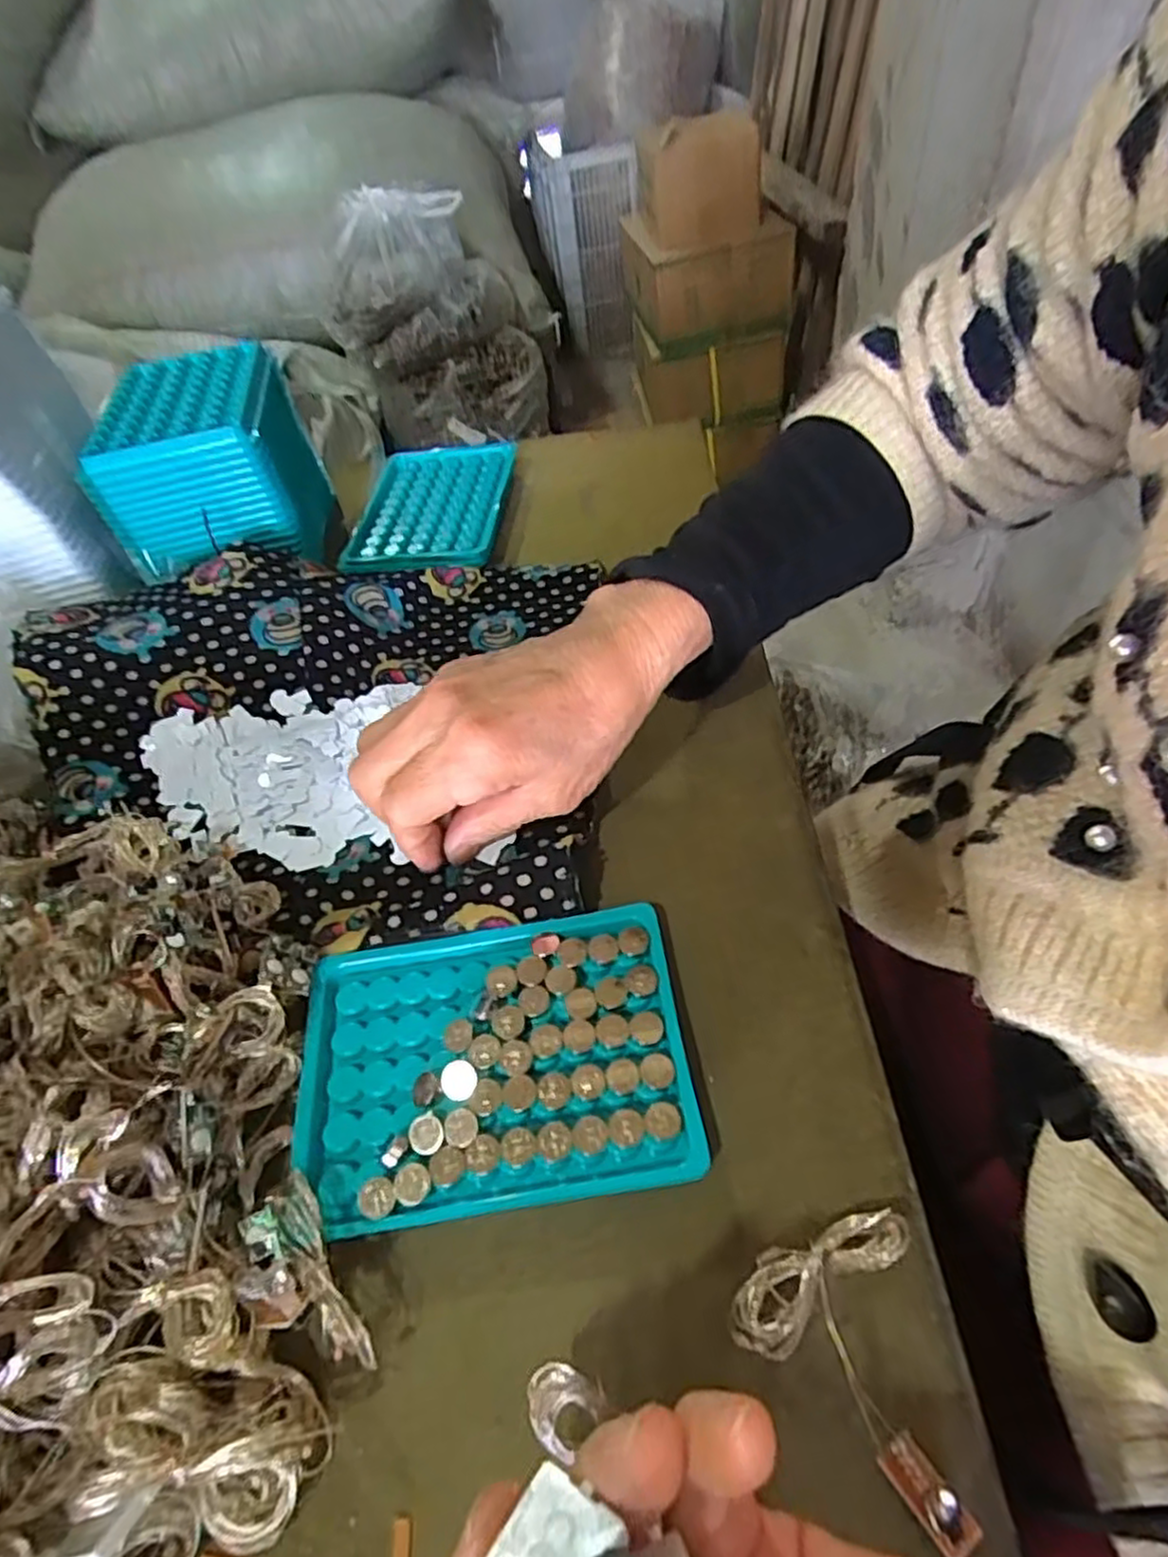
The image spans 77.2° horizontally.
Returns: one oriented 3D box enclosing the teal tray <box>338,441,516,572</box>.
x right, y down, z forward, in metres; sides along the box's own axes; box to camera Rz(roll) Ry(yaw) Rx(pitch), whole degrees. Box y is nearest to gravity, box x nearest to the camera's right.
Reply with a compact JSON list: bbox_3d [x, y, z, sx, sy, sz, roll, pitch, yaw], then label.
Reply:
[{"bbox_3d":[-0.100,-0.182,0.487,0.096,0.019,0.137,-3,50,6],"label":"teal tray"}]

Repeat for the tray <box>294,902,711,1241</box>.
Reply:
[{"bbox_3d":[-0.032,0.094,0.251,0.129,0.012,0.094,-10,49,0],"label":"tray"}]

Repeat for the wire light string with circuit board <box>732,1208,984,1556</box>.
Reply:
[{"bbox_3d":[0.067,0.154,0.191,0.048,0.019,0.067,-6,49,3],"label":"wire light string with circuit board"}]

